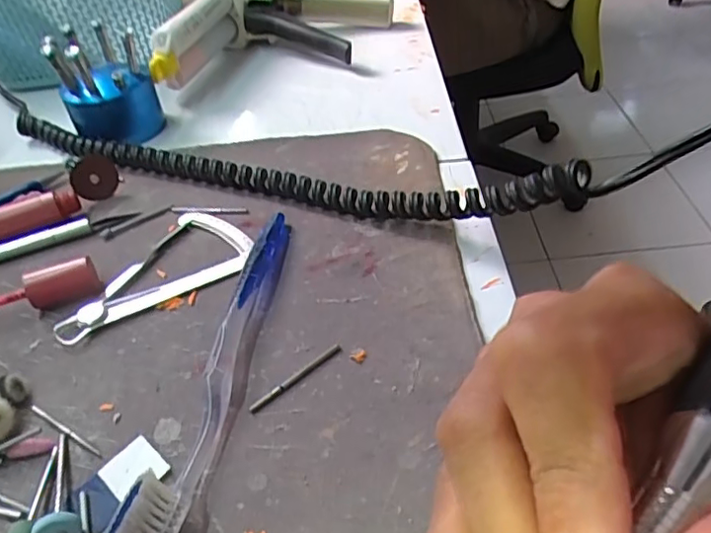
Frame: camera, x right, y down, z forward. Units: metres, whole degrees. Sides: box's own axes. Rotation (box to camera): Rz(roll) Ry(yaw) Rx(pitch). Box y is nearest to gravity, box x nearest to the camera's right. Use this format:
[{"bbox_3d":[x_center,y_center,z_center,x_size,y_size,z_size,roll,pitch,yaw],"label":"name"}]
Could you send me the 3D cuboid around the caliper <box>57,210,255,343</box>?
[{"bbox_3d":[-0.101,0.001,0.294,0.096,0.004,0.055,-28,46,-22],"label":"caliper"}]

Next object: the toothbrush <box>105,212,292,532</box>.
[{"bbox_3d":[-0.050,0.033,0.238,0.017,0.022,0.180,3,43,11],"label":"toothbrush"}]

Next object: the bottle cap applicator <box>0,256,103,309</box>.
[{"bbox_3d":[-0.168,0.017,0.273,0.098,0.021,0.016,-17,43,-11],"label":"bottle cap applicator"}]

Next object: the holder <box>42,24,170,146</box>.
[{"bbox_3d":[-0.166,-0.122,0.396,0.059,0.066,0.052,-20,43,-14],"label":"holder"}]

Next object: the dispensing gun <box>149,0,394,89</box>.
[{"bbox_3d":[-0.056,-0.195,0.473,0.156,0.058,0.166,0,42,8],"label":"dispensing gun"}]

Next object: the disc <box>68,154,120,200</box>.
[{"bbox_3d":[-0.150,-0.051,0.343,0.025,0.026,0.004,8,20,-19],"label":"disc"}]

